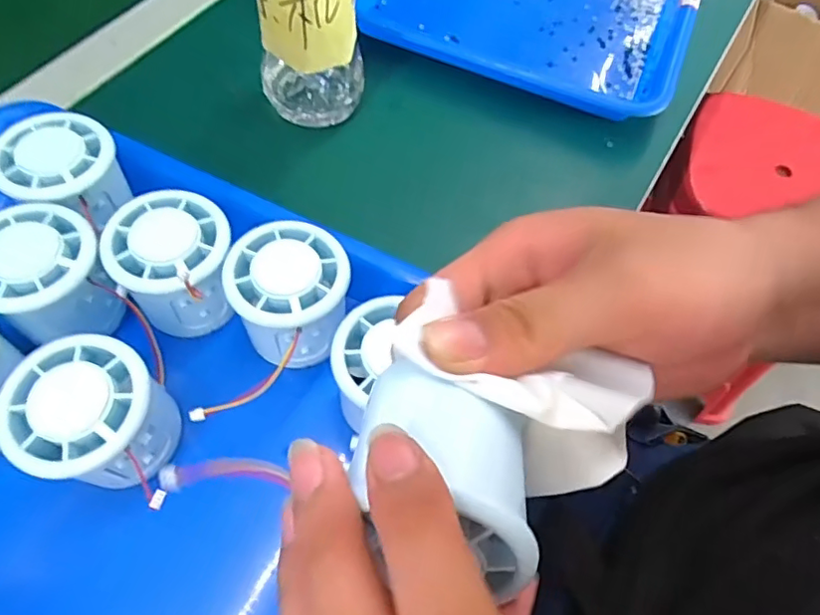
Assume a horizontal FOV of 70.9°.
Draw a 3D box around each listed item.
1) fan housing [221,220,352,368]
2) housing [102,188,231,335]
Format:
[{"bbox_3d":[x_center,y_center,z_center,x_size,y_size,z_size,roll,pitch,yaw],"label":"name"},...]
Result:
[{"bbox_3d":[-0.058,-0.002,0.289,0.056,0.059,0.057,2,61,-3],"label":"fan housing"},{"bbox_3d":[-0.116,-0.018,0.293,0.055,0.059,0.054,2,61,-3],"label":"housing"}]

